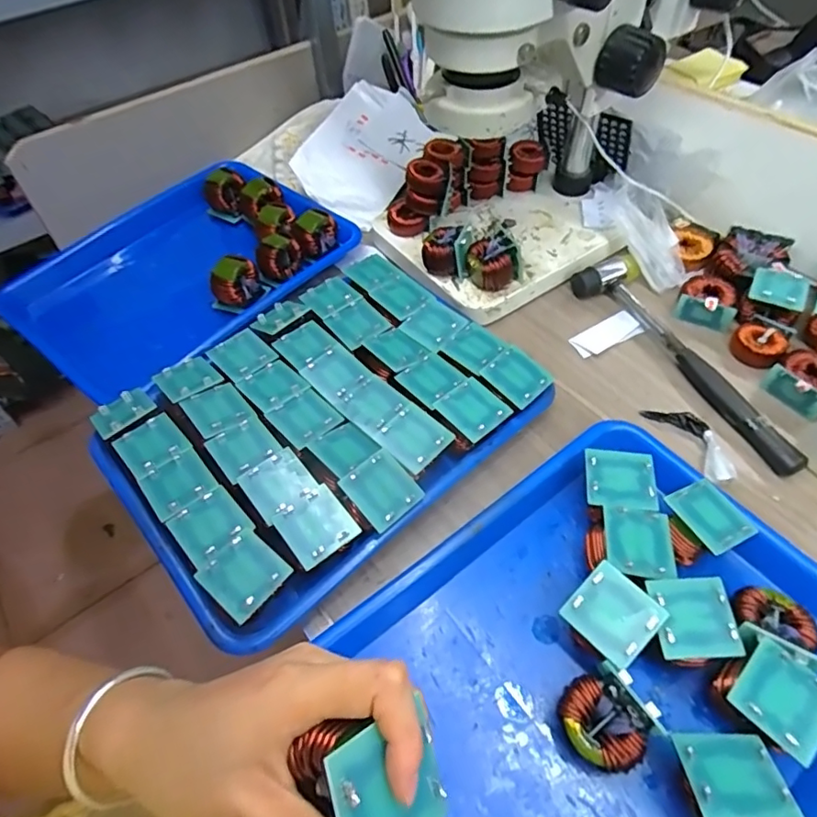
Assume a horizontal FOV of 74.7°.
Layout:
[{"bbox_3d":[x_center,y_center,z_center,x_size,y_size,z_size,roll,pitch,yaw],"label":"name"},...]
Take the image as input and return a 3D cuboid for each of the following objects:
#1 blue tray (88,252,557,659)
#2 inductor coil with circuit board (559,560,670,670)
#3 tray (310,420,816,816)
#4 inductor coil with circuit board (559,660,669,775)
[{"bbox_3d":[-0.073,0.007,0.442,0.304,0.049,0.240,-38,60,-23],"label":"blue tray"},{"bbox_3d":[0.126,0.135,0.340,0.044,0.045,0.046,-35,59,-21],"label":"inductor coil with circuit board"},{"bbox_3d":[0.114,0.164,0.326,0.315,0.053,0.244,-32,58,-19],"label":"tray"},{"bbox_3d":[0.112,0.182,0.312,0.045,0.043,0.047,-31,57,-18],"label":"inductor coil with circuit board"}]

